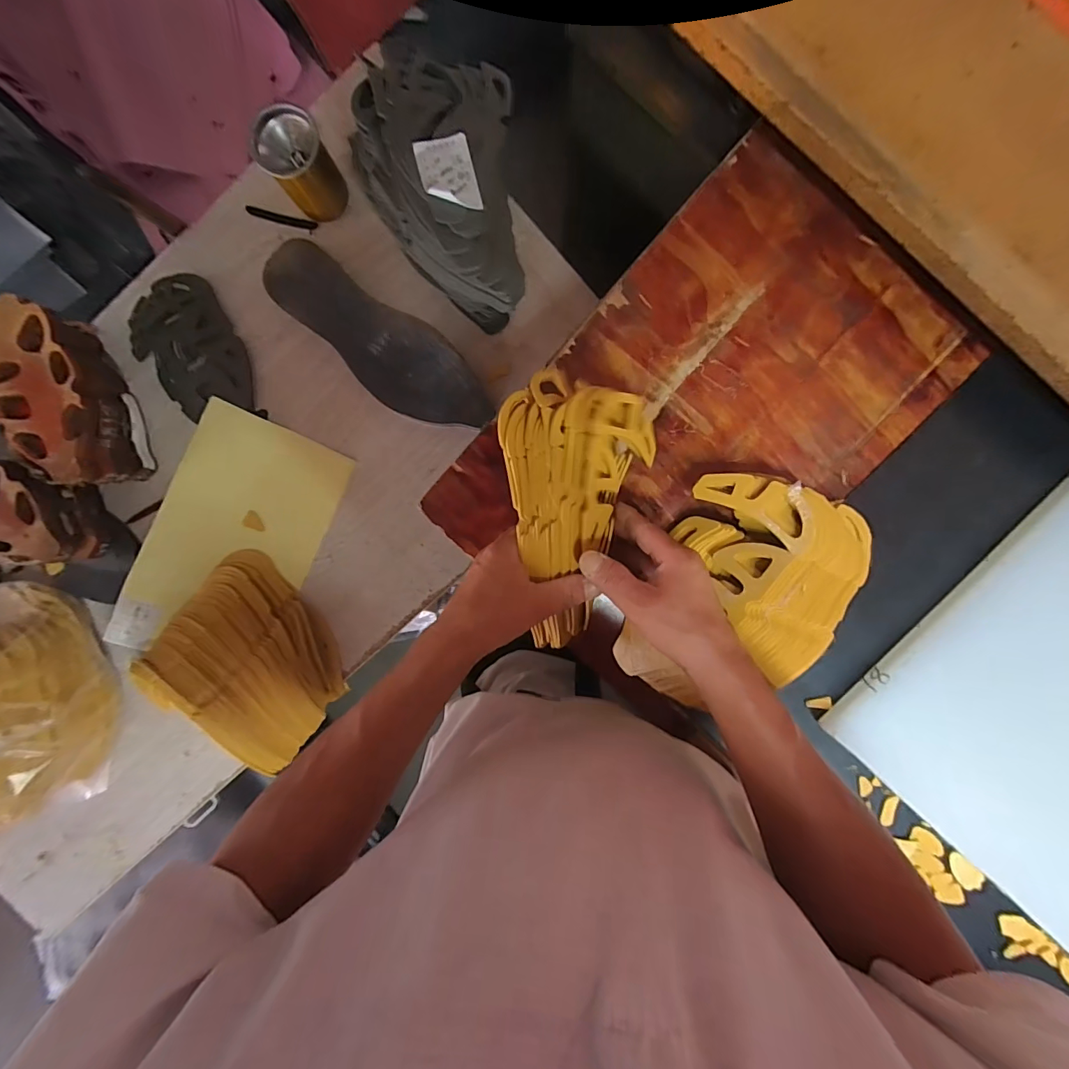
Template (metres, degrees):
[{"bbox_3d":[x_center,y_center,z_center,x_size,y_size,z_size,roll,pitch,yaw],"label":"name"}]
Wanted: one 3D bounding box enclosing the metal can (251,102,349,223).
[{"bbox_3d":[-0.274,-0.435,0.543,0.071,0.089,0.069,0,94,1],"label":"metal can"}]

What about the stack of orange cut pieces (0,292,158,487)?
[{"bbox_3d":[-0.575,-0.161,0.568,0.115,0.097,0.208,-15,93,2],"label":"stack of orange cut pieces"}]

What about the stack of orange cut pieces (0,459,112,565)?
[{"bbox_3d":[-0.646,-0.041,0.572,0.121,0.081,0.223,-44,92,3],"label":"stack of orange cut pieces"}]

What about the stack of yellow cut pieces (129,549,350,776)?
[{"bbox_3d":[-0.366,0.168,0.605,0.229,0.075,0.197,40,94,-1],"label":"stack of yellow cut pieces"}]

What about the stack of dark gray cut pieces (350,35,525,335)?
[{"bbox_3d":[-0.103,-0.366,0.515,0.166,0.164,0.225,-4,94,2],"label":"stack of dark gray cut pieces"}]

